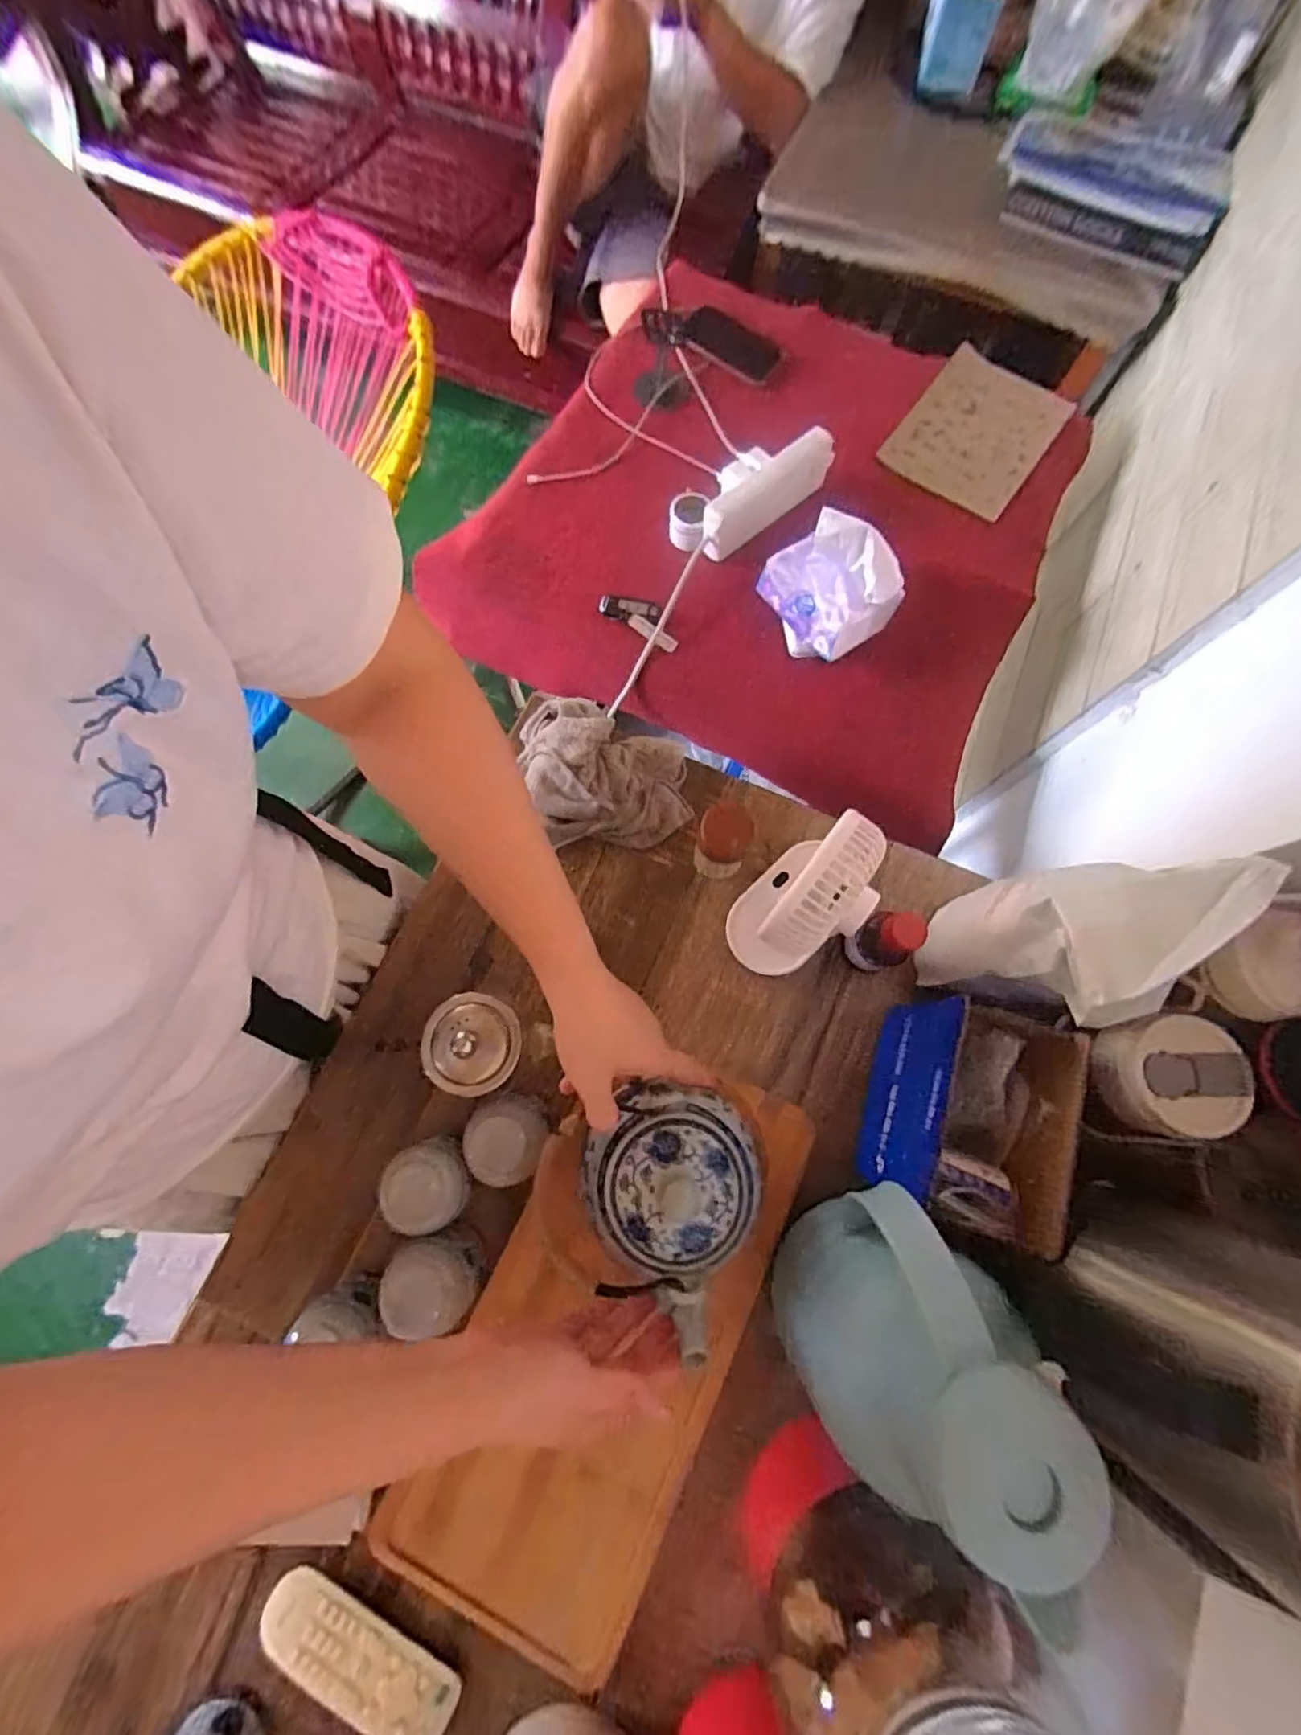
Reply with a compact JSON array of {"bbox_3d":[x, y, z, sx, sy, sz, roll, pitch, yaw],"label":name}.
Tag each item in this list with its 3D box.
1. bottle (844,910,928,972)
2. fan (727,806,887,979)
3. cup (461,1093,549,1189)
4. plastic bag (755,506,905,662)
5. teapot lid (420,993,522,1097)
[{"bbox_3d":[0.196,0.067,0.543,0.043,0.106,0.042,0,74,-1],"label":"bottle"},{"bbox_3d":[0.126,0.026,0.520,0.114,0.168,0.080,-42,79,-12],"label":"fan"},{"bbox_3d":[-0.112,0.213,0.495,0.059,0.040,0.064,0,74,-1],"label":"cup"},{"bbox_3d":[0.214,-0.325,0.756,0.105,0.131,0.147,-35,77,-10],"label":"plastic bag"},{"bbox_3d":[-0.139,0.133,0.477,0.074,0.026,0.073,0,74,-1],"label":"teapot lid"}]

